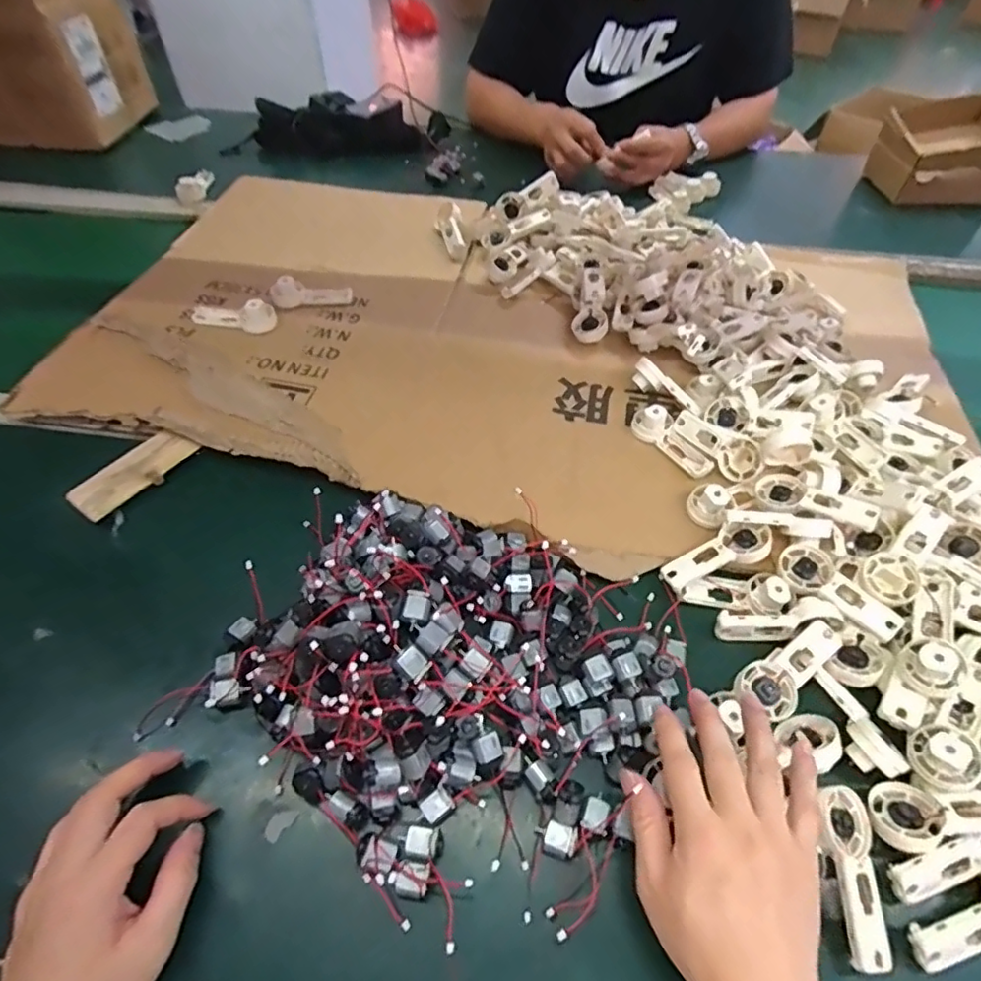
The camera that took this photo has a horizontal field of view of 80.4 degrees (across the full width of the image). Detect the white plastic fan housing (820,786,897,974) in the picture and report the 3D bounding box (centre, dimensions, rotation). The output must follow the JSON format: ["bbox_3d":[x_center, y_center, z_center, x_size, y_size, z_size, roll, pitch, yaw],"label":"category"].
[{"bbox_3d":[0.228,0.234,0.354,0.035,0.018,0.092,2,52,2],"label":"white plastic fan housing"}]

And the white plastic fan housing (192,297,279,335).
[{"bbox_3d":[-0.296,-0.205,0.667,0.096,0.022,0.034,12,53,10],"label":"white plastic fan housing"}]

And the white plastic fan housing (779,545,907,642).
[{"bbox_3d":[0.275,0.079,0.458,0.043,0.015,0.094,-30,57,-21],"label":"white plastic fan housing"}]

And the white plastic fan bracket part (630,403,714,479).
[{"bbox_3d":[0.178,-0.051,0.565,0.031,0.024,0.093,-34,59,-23],"label":"white plastic fan bracket part"}]

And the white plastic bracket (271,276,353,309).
[{"bbox_3d":[-0.216,-0.244,0.704,0.095,0.029,0.028,4,52,4],"label":"white plastic bracket"}]

